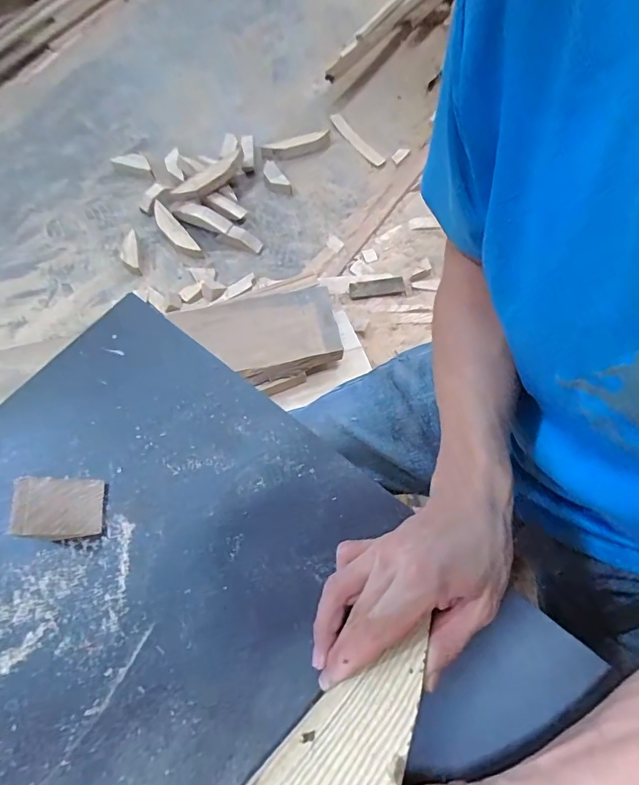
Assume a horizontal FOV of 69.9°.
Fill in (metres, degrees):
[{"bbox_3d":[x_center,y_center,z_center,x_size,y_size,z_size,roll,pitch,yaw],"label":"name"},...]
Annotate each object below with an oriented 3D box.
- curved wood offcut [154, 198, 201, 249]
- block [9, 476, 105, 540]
[{"bbox_3d":[-0.438,-0.491,1.364,0.058,0.028,0.189,-41,90,-14],"label":"curved wood offcut"},{"bbox_3d":[-0.191,0.085,0.339,0.041,0.048,0.044,-10,66,-2],"label":"block"}]

